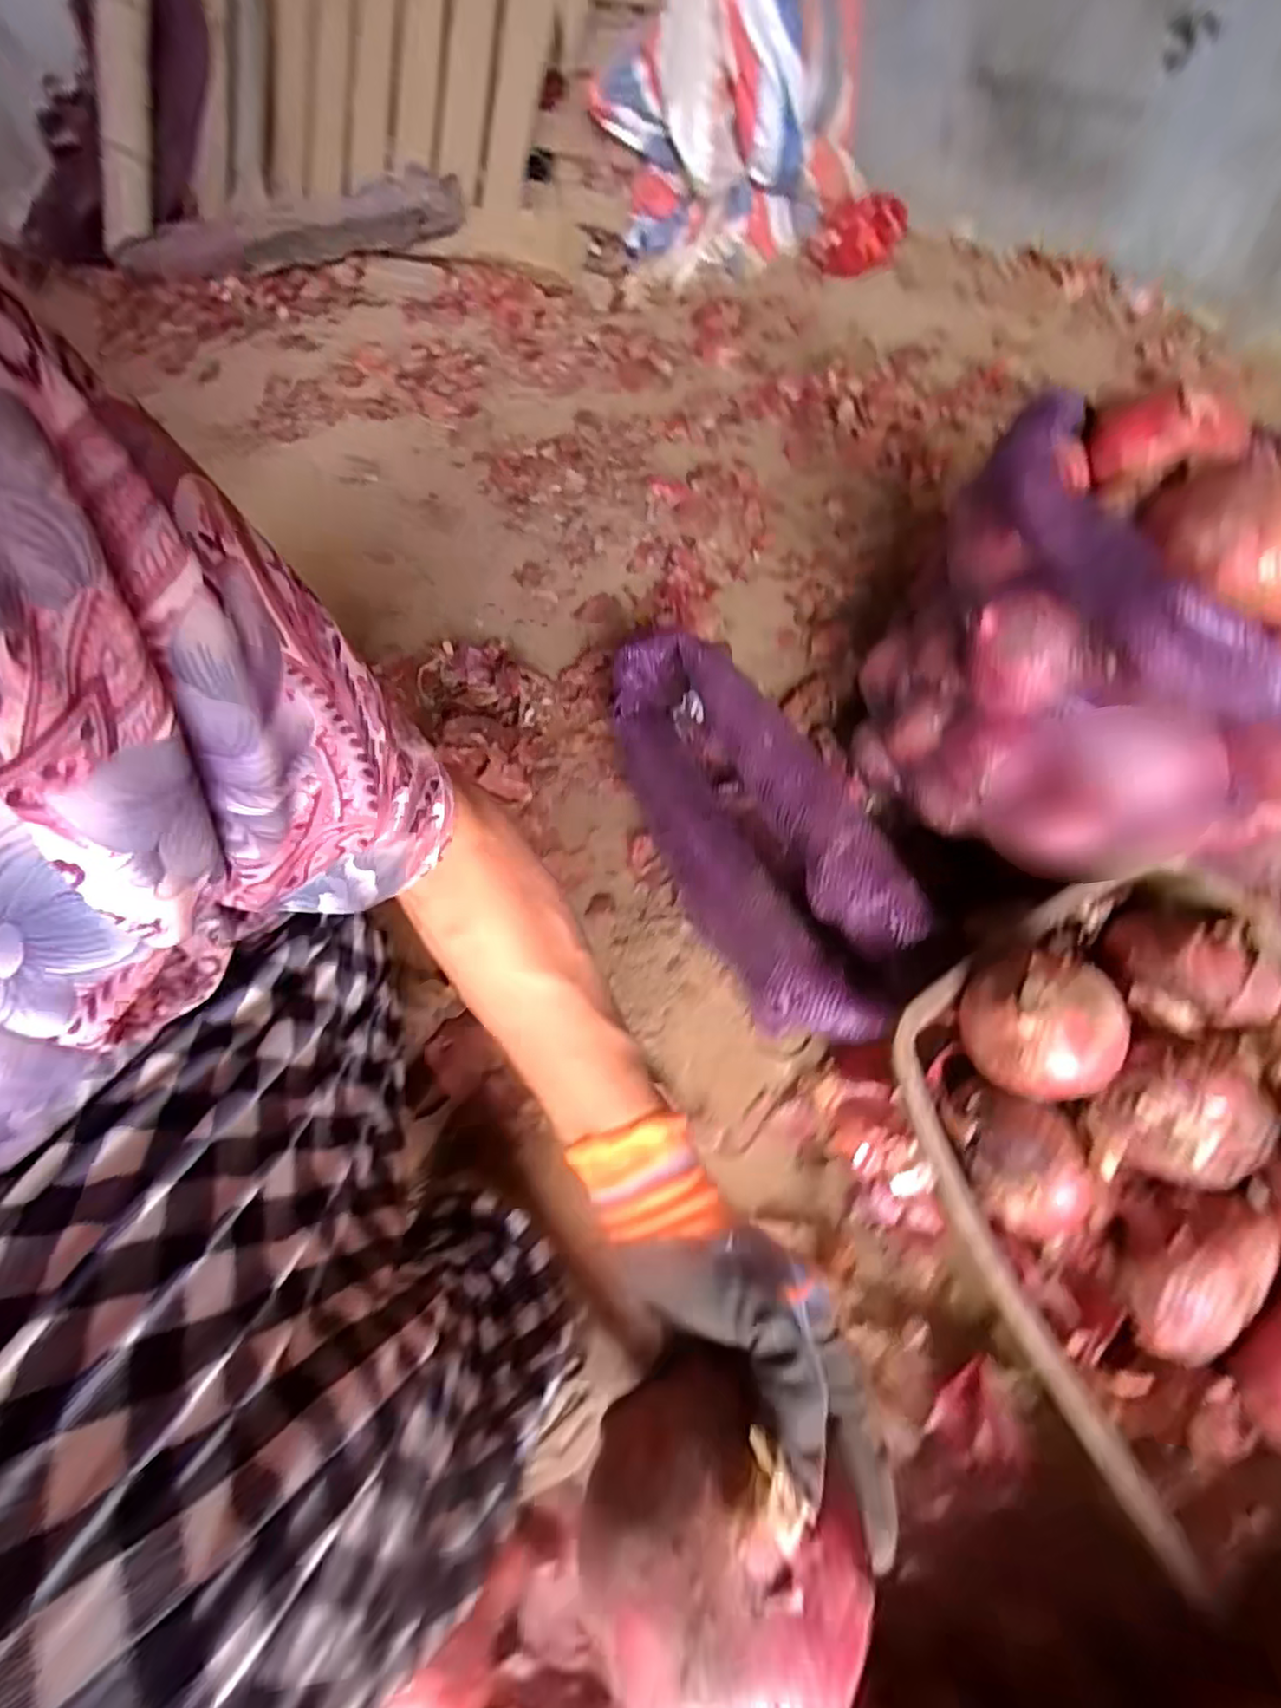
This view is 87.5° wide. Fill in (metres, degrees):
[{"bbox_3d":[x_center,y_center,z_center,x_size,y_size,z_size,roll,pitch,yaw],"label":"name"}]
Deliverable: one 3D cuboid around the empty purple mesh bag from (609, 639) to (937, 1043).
[{"bbox_3d":[0.098,-0.026,0.626,0.154,0.143,0.415,-24,59,-12],"label":"empty purple mesh bag"}]

